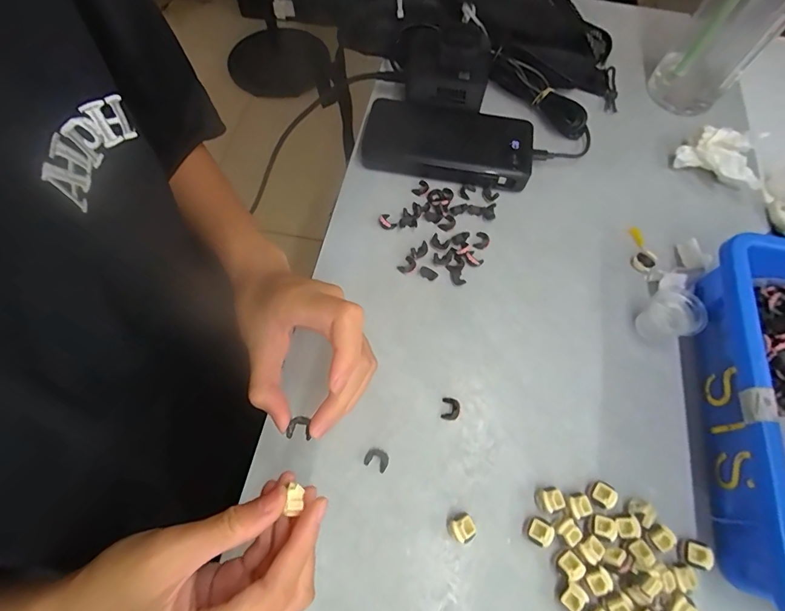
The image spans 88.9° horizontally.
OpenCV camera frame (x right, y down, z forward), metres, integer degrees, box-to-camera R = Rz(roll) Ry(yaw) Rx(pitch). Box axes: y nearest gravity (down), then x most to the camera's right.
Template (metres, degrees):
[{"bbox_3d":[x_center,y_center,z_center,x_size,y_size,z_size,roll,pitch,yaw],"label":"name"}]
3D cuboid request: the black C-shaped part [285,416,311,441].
[{"bbox_3d":[-0.055,0.071,0.232,0.013,0.007,0.012,2,65,1],"label":"black C-shaped part"}]

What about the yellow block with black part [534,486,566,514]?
[{"bbox_3d":[0.106,0.130,0.269,0.016,0.011,0.014,-12,67,-8],"label":"yellow block with black part"}]

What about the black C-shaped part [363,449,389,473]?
[{"bbox_3d":[-0.011,0.108,0.280,0.016,0.004,0.013,23,67,8],"label":"black C-shaped part"}]

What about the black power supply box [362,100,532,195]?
[{"bbox_3d":[0.052,-0.154,0.386,0.155,0.028,0.077,12,66,3],"label":"black power supply box"}]

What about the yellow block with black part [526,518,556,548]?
[{"bbox_3d":[0.096,0.147,0.260,0.014,0.013,0.016,21,66,7],"label":"yellow block with black part"}]

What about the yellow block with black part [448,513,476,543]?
[{"bbox_3d":[0.045,0.145,0.261,0.017,0.014,0.016,-24,69,-13],"label":"yellow block with black part"}]

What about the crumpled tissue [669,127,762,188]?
[{"bbox_3d":[0.315,-0.141,0.385,0.071,0.029,0.043,31,68,11],"label":"crumpled tissue"}]

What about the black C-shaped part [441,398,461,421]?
[{"bbox_3d":[0.043,0.076,0.294,0.013,0.007,0.015,7,65,4],"label":"black C-shaped part"}]

